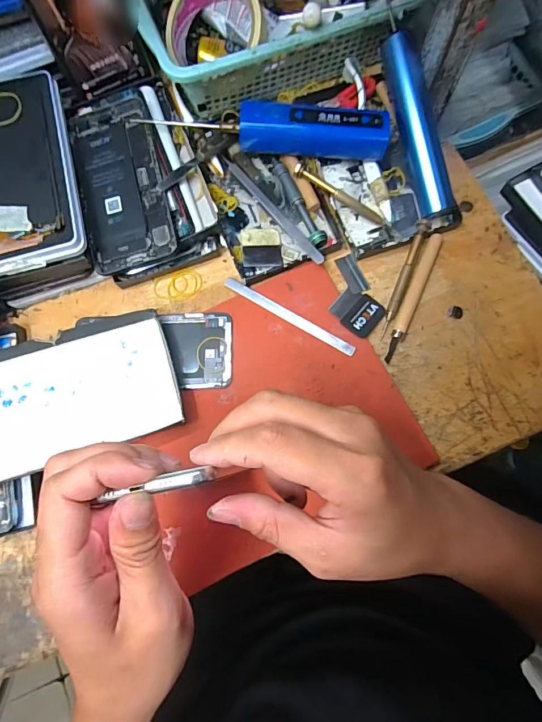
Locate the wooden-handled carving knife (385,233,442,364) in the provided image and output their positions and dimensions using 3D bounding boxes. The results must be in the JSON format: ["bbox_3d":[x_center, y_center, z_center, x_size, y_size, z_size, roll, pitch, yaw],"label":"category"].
[{"bbox_3d":[0.126,-0.058,0.357,0.013,0.007,0.124,23,79,7],"label":"wooden-handled carving knife"}]

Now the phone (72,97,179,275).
[{"bbox_3d":[-0.135,-0.166,0.364,0.076,0.008,0.165,-13,77,-1],"label":"phone"}]

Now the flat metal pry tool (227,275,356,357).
[{"bbox_3d":[0.016,-0.041,0.359,0.130,0.004,0.009,31,78,10],"label":"flat metal pry tool"}]

